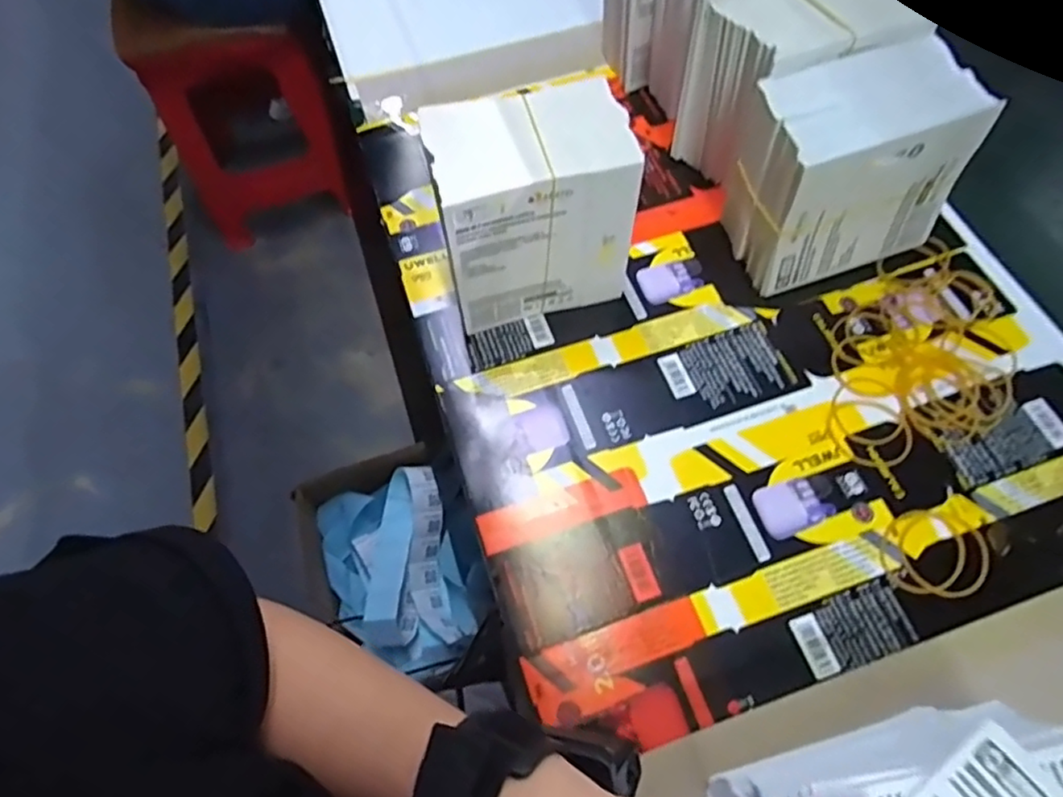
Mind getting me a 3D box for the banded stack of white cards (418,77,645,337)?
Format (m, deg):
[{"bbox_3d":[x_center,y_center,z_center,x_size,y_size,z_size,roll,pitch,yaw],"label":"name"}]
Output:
[{"bbox_3d":[-0.001,-0.121,0.397,0.113,0.136,0.075,-15,64,-5],"label":"banded stack of white cards"}]

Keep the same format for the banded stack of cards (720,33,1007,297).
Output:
[{"bbox_3d":[0.200,-0.148,0.415,0.124,0.118,0.084,-16,64,-5],"label":"banded stack of cards"}]

